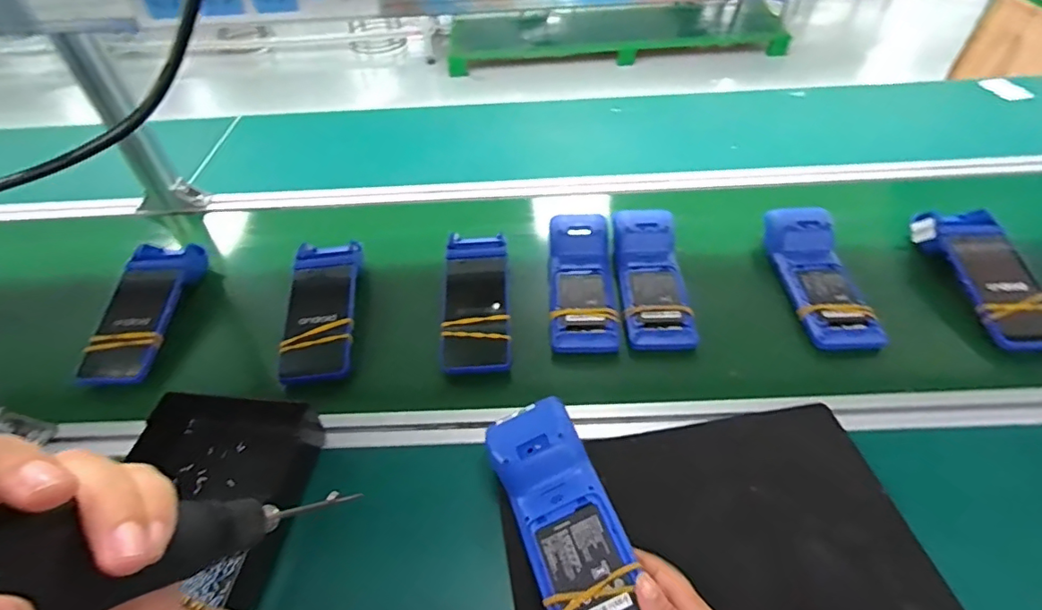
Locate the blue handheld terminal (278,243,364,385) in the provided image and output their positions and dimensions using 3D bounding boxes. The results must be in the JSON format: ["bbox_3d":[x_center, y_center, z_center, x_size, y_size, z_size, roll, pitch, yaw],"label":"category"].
[{"bbox_3d":[-0.248,-0.002,0.686,0.080,0.036,0.219,-6,46,-1],"label":"blue handheld terminal"}]

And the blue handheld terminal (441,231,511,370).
[{"bbox_3d":[-0.056,-0.011,0.682,0.079,0.037,0.218,-4,46,1],"label":"blue handheld terminal"}]

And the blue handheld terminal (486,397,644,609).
[{"bbox_3d":[0.039,0.184,0.454,0.082,0.032,0.220,-15,53,-9],"label":"blue handheld terminal"}]

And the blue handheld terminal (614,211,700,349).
[{"bbox_3d":[0.165,-0.041,0.695,0.086,0.061,0.202,-3,46,2],"label":"blue handheld terminal"}]

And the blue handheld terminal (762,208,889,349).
[{"bbox_3d":[0.374,-0.041,0.685,0.081,0.043,0.212,-4,46,1],"label":"blue handheld terminal"}]

